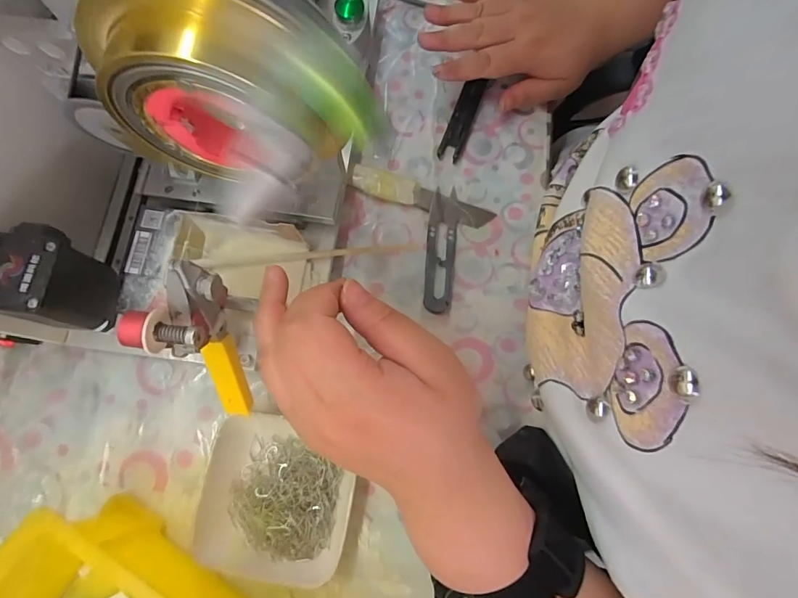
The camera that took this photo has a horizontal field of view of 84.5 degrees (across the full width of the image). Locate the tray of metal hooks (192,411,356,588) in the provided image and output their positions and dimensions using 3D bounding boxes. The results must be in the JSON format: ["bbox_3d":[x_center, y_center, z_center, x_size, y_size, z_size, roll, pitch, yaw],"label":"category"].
[{"bbox_3d":[-0.079,0.130,0.290,0.094,0.025,0.092,9,75,3],"label":"tray of metal hooks"}]

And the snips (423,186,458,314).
[{"bbox_3d":[0.033,-0.039,0.339,0.022,0.010,0.098,5,75,2],"label":"snips"}]

